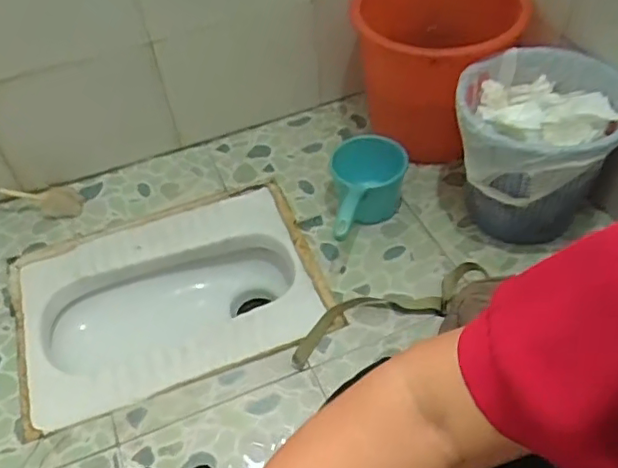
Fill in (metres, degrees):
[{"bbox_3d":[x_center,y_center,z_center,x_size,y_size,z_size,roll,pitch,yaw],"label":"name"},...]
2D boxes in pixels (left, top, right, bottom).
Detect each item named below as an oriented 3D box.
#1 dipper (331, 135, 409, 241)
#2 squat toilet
[{"bbox_3d":[0.104,-0.054,1.063,0.132,0.128,0.234,3,47,8],"label":"dipper"},{"bbox_3d":[-0.244,0.156,1.108,0.502,0.157,0.389,-18,50,-11],"label":"squat toilet"}]

